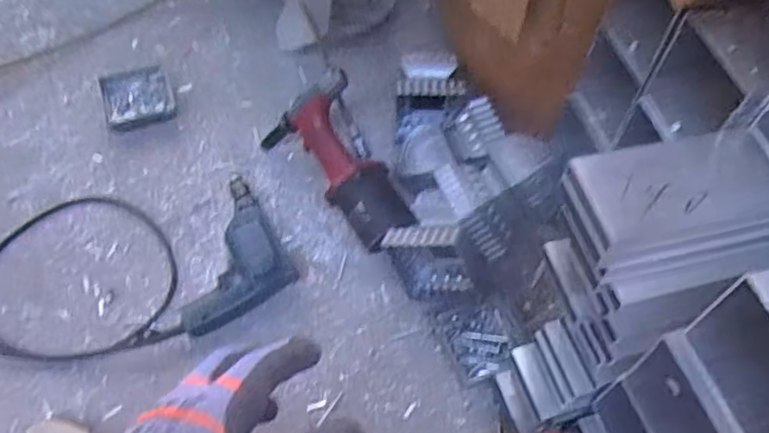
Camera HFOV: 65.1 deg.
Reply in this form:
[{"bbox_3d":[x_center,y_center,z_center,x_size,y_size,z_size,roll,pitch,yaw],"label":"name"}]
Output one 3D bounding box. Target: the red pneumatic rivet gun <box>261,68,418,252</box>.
[{"bbox_3d":[-0.059,-0.084,0.847,0.110,0.136,0.282,-34,63,-20],"label":"red pneumatic rivet gun"}]

